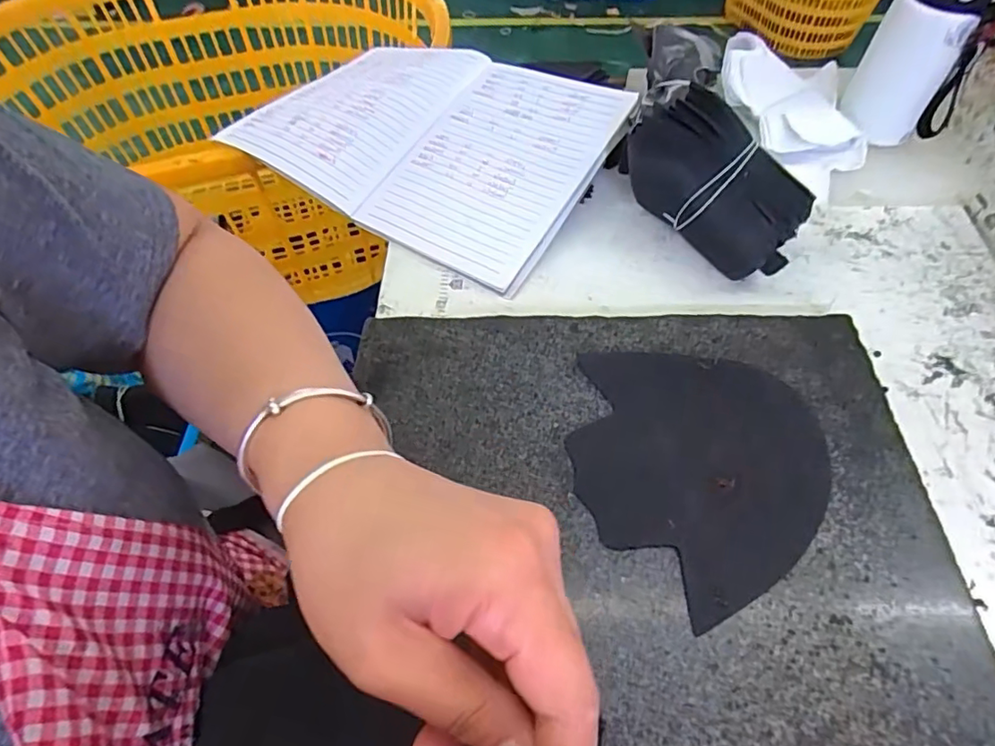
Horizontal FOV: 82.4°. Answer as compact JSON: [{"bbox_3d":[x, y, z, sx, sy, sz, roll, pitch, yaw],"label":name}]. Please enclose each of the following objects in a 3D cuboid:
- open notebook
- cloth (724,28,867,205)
[{"bbox_3d":[-0.069,-0.239,0.559,0.338,0.033,0.239,28,69,16],"label":"open notebook"},{"bbox_3d":[0.282,-0.256,0.553,0.121,0.047,0.191,3,57,3],"label":"cloth"}]

